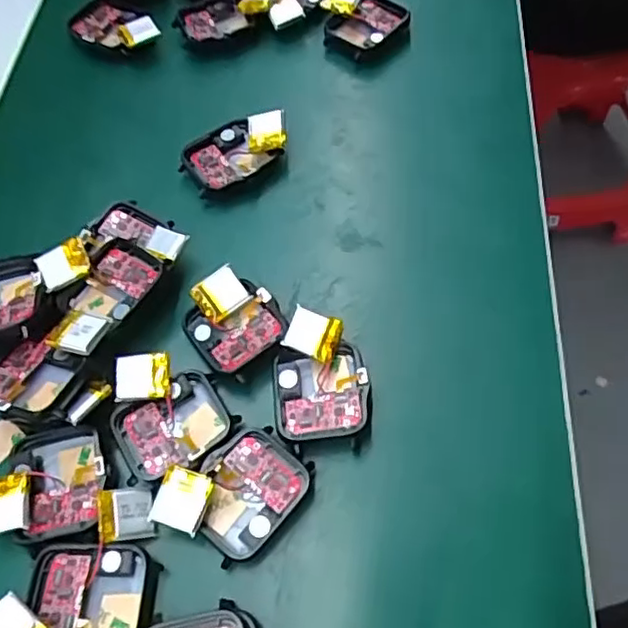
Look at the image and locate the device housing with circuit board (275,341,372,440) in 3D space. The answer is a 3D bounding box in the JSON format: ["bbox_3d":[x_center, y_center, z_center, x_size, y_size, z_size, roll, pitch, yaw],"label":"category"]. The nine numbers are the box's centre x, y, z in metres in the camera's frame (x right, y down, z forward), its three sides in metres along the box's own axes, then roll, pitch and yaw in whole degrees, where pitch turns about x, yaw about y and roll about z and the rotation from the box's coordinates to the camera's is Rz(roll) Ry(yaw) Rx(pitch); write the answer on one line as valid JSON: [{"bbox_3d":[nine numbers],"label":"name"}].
[{"bbox_3d":[0.003,0.032,0.259,0.038,0.011,0.040,-5,61,3],"label":"device housing with circuit board"}]

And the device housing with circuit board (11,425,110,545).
[{"bbox_3d":[-0.098,0.065,0.248,0.034,0.014,0.046,-16,61,-3],"label":"device housing with circuit board"}]

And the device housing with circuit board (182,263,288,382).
[{"bbox_3d":[-0.035,0.004,0.275,0.038,0.014,0.046,-36,64,-14],"label":"device housing with circuit board"}]

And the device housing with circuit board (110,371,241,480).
[{"bbox_3d":[-0.057,0.046,0.255,0.044,0.012,0.035,-29,62,-10],"label":"device housing with circuit board"}]

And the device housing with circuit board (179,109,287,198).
[{"bbox_3d":[-0.040,-0.083,0.321,0.052,0.020,0.036,-25,62,-8],"label":"device housing with circuit board"}]

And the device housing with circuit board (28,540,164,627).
[{"bbox_3d":[-0.081,0.100,0.225,0.043,0.005,0.037,8,62,10],"label":"device housing with circuit board"}]

